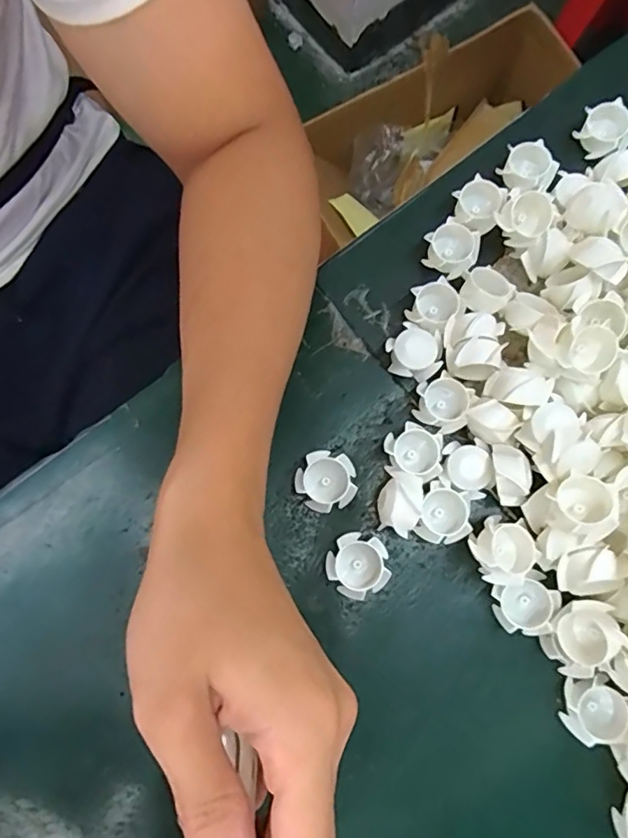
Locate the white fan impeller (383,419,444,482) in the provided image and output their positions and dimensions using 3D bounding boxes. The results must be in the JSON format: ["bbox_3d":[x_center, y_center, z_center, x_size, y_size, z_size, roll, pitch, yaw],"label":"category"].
[{"bbox_3d":[0.054,0.018,0.299,0.031,0.021,0.030,0,79,0],"label":"white fan impeller"}]

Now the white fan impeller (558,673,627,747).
[{"bbox_3d":[0.138,0.144,0.271,0.029,0.017,0.029,0,79,0],"label":"white fan impeller"}]

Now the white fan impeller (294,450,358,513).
[{"bbox_3d":[0.006,0.035,0.297,0.032,0.018,0.031,12,79,2],"label":"white fan impeller"}]

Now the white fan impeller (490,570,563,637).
[{"bbox_3d":[0.109,0.096,0.281,0.029,0.022,0.029,0,79,0],"label":"white fan impeller"}]

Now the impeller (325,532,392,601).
[{"bbox_3d":[0.023,0.078,0.289,0.032,0.018,0.032,0,79,0],"label":"impeller"}]

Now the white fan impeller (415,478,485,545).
[{"bbox_3d":[0.072,0.052,0.295,0.029,0.017,0.032,19,80,4],"label":"white fan impeller"}]

